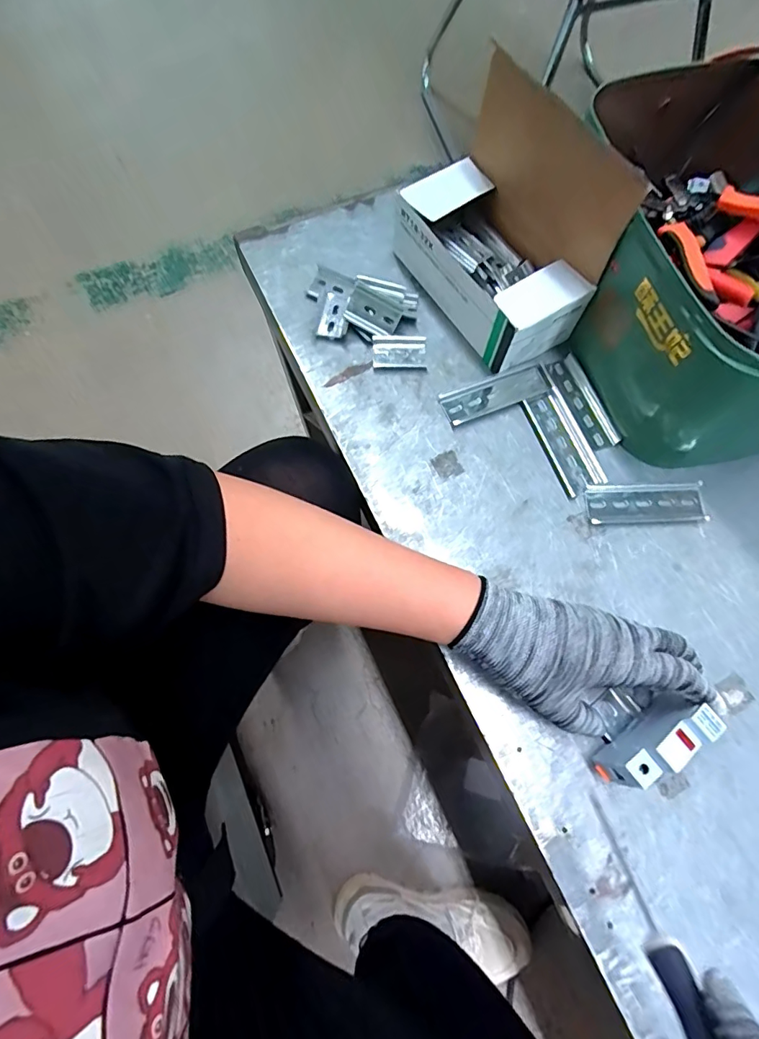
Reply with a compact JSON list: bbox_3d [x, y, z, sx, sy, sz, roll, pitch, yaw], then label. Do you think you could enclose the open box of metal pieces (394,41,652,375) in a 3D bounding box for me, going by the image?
[{"bbox_3d":[0.103,-0.259,0.420,0.107,0.147,0.191,-30,74,-10],"label":"open box of metal pieces"}]

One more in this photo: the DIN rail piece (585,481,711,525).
[{"bbox_3d":[0.235,-0.015,0.420,0.103,0.004,0.037,-2,71,-1],"label":"DIN rail piece"}]

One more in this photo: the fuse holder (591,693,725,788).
[{"bbox_3d":[0.181,0.149,0.319,0.067,0.058,0.022,-35,74,-10],"label":"fuse holder"}]

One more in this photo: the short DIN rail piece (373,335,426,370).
[{"bbox_3d":[0.020,-0.163,0.465,0.052,0.006,0.033,2,71,0],"label":"short DIN rail piece"}]

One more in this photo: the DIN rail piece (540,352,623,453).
[{"bbox_3d":[0.192,-0.111,0.452,0.039,0.008,0.101,-20,72,-7],"label":"DIN rail piece"}]

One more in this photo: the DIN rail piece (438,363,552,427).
[{"bbox_3d":[0.110,-0.119,0.453,0.106,0.005,0.036,-20,72,-7],"label":"DIN rail piece"}]

